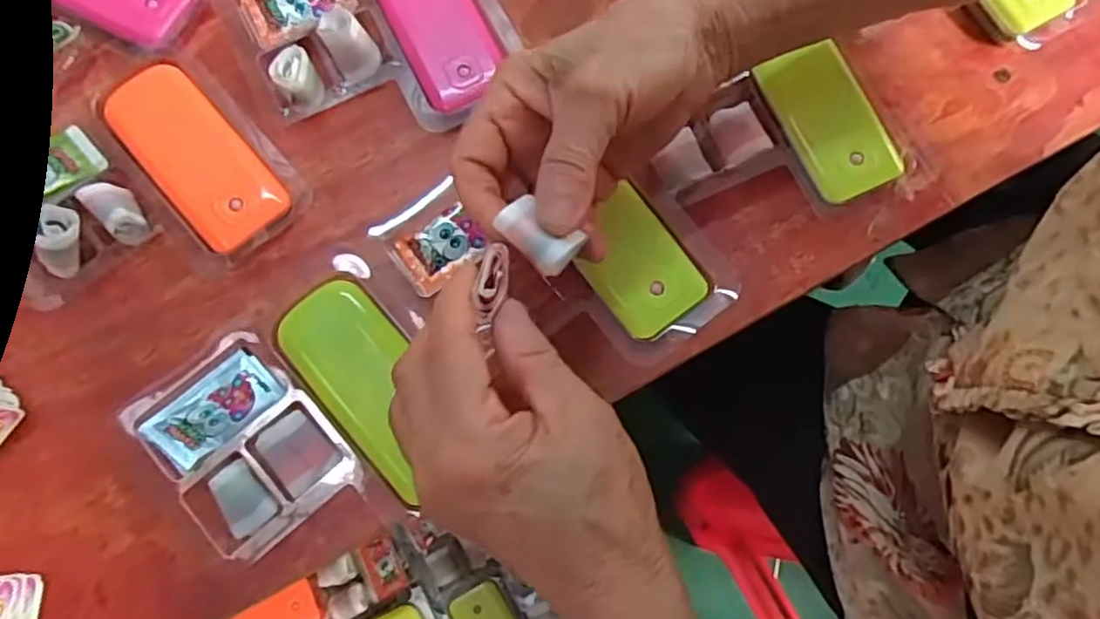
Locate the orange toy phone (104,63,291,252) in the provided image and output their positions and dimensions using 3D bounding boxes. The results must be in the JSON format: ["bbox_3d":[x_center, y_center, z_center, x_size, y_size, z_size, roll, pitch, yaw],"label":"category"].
[{"bbox_3d":[-0.174,-0.074,0.335,0.043,0.015,0.106,-42,80,-9],"label":"orange toy phone"}]

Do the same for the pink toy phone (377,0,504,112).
[{"bbox_3d":[-0.061,-0.153,0.351,0.044,0.009,0.104,-27,78,-6],"label":"pink toy phone"}]

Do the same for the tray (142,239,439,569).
[{"bbox_3d":[-0.132,0.059,0.296,0.064,0.024,0.086,-39,79,-8],"label":"tray"}]

